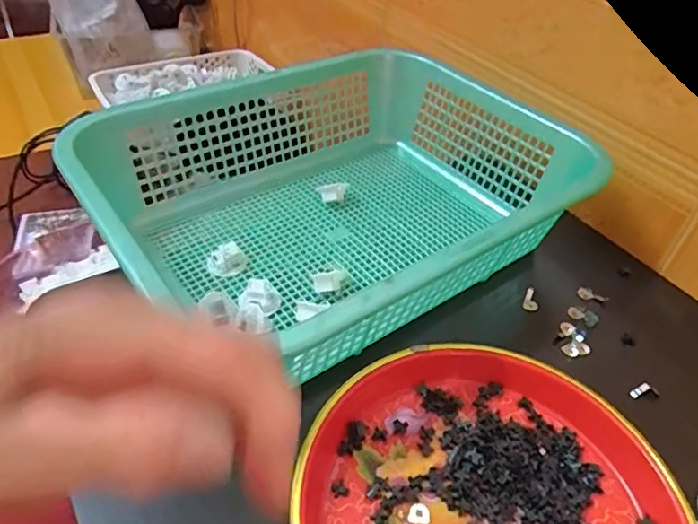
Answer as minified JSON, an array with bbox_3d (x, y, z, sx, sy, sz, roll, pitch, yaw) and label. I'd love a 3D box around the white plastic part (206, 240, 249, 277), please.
[{"bbox_3d":[-0.101,-0.003,0.442,0.023,0.021,0.030,35,52,28],"label":"white plastic part"}]

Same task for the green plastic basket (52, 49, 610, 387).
[{"bbox_3d":[-0.008,-0.064,0.455,0.373,0.118,0.309,-30,53,-30],"label":"green plastic basket"}]

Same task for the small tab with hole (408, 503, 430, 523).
[{"bbox_3d":[0.041,0.147,0.311,0.013,0.004,0.012,2,44,-2],"label":"small tab with hole"}]

